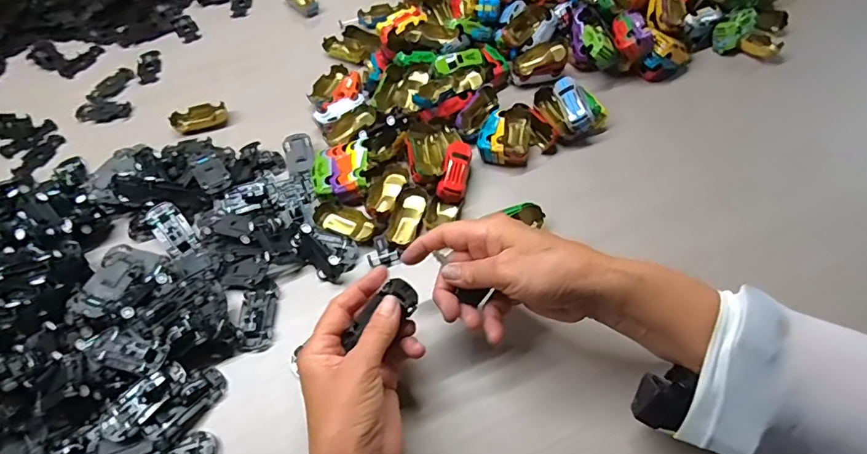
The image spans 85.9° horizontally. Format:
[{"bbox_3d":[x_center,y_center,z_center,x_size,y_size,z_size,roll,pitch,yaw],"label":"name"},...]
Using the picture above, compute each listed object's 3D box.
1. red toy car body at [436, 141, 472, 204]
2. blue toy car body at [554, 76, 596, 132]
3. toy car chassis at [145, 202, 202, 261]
[{"bbox_3d":[0.024,-0.057,0.482,0.027,0.030,0.064,12,60,12],"label":"red toy car body"},{"bbox_3d":[0.150,-0.134,0.499,0.028,0.021,0.062,-17,71,-6],"label":"blue toy car body"},{"bbox_3d":[-0.263,0.003,0.469,0.032,0.013,0.068,-38,63,-17],"label":"toy car chassis"}]

